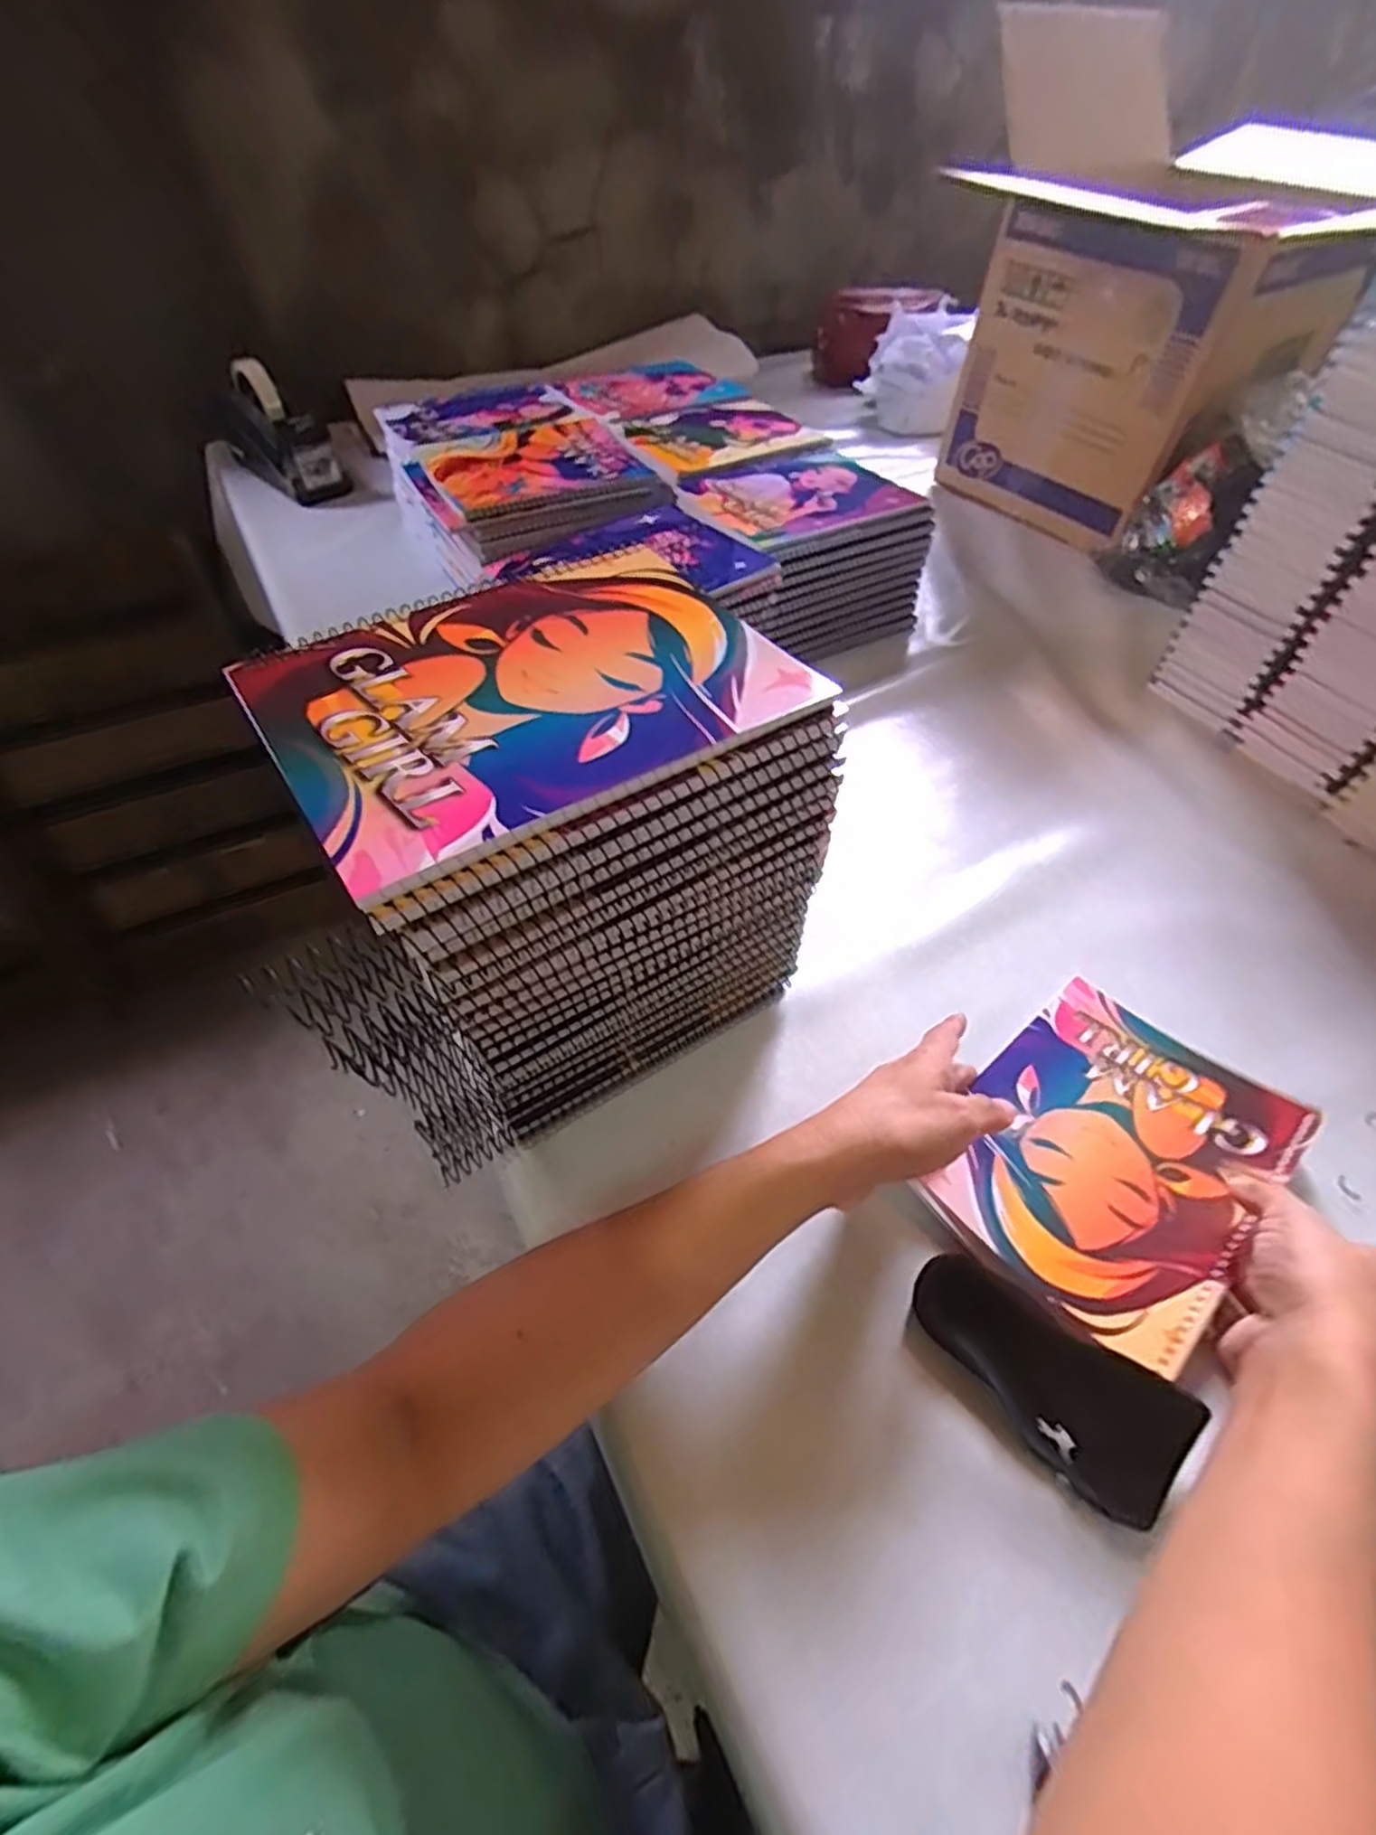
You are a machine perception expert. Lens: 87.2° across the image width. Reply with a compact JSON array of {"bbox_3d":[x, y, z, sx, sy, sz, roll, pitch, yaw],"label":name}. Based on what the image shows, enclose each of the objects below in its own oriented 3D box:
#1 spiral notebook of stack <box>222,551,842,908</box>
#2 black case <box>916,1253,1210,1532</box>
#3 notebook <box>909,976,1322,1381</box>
[{"bbox_3d":[-0.062,-0.095,0.289,0.195,0.009,0.144,-29,58,-21],"label":"spiral notebook of stack"},{"bbox_3d":[0.160,0.210,0.330,0.116,0.031,0.053,32,58,22],"label":"black case"},{"bbox_3d":[0.234,0.126,0.400,0.193,0.021,0.140,-36,60,-25],"label":"notebook"}]

